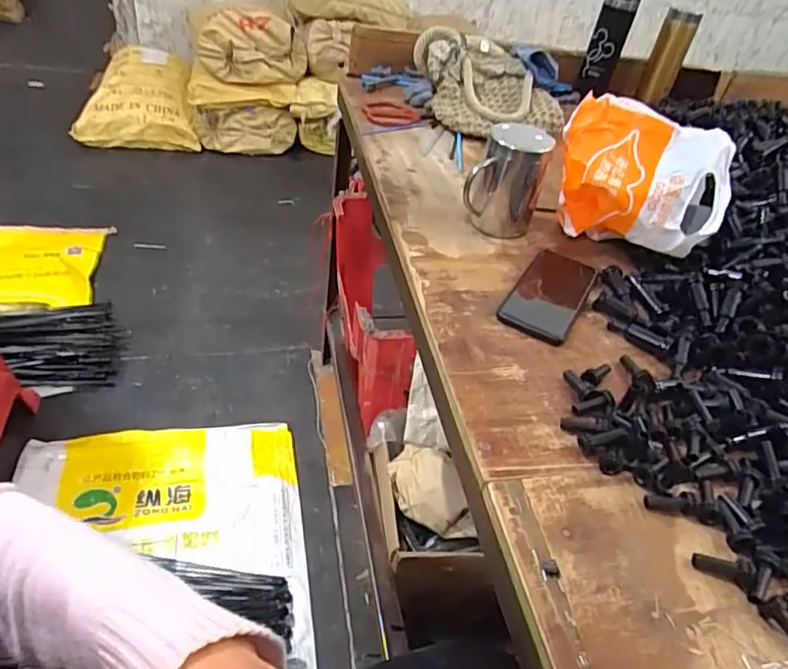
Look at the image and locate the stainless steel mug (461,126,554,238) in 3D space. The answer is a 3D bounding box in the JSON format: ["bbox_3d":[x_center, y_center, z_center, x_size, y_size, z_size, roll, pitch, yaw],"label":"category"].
[{"bbox_3d":[0.138,-0.187,0.694,0.085,0.125,0.077,19,42,10],"label":"stainless steel mug"}]

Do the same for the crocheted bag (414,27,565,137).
[{"bbox_3d":[0.165,-0.435,0.961,0.213,0.115,0.202,-8,45,-20],"label":"crocheted bag"}]

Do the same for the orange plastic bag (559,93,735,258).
[{"bbox_3d":[0.293,-0.182,0.686,0.196,0.139,0.115,23,43,14],"label":"orange plastic bag"}]

